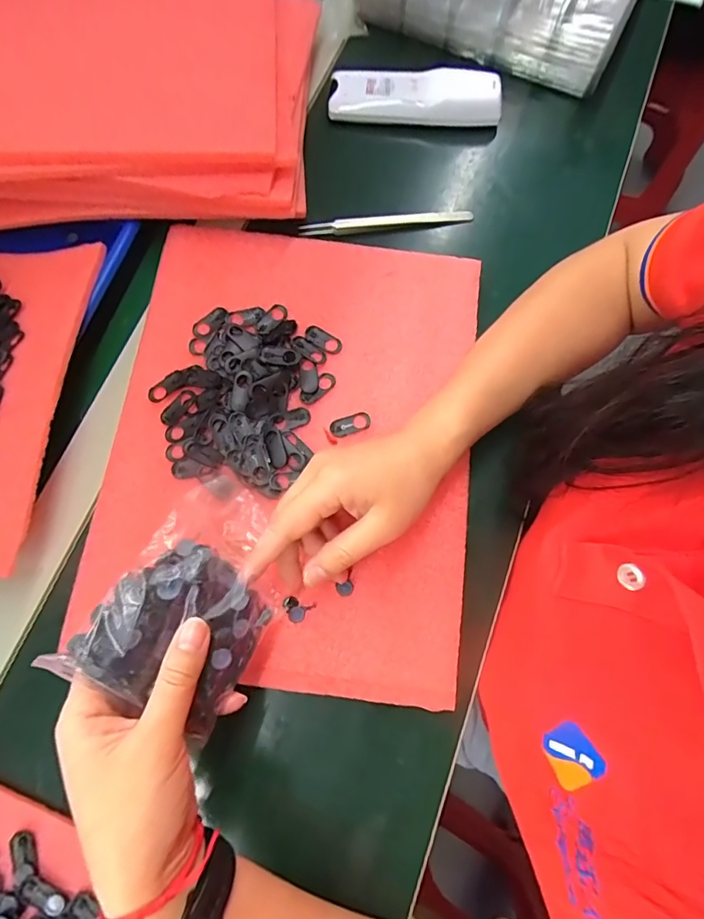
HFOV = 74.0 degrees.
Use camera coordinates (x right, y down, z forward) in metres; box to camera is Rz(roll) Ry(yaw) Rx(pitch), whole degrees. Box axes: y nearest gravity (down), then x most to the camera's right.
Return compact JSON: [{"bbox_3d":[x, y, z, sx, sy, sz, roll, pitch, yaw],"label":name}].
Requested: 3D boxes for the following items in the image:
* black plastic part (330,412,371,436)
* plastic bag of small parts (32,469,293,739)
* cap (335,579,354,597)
[{"bbox_3d":[-0.001,-0.027,0.354,0.032,0.004,0.013,-20,76,-5],"label":"black plastic part"},{"bbox_3d":[-0.083,0.078,0.263,0.087,0.025,0.126,44,62,-17],"label":"plastic bag of small parts"},{"bbox_3d":[-0.005,0.088,0.321,0.012,0.006,0.010,-22,77,-6],"label":"cap"}]

